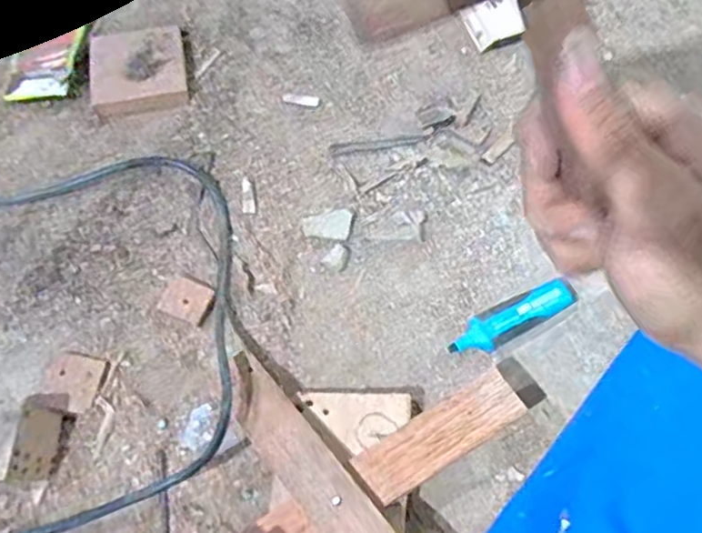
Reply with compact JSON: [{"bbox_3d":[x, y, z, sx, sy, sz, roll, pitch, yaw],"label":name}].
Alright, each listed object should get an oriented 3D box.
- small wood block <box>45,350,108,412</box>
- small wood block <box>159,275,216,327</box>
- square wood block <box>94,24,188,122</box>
[{"bbox_3d":[-0.199,0.082,0.467,0.042,0.005,0.041,9,66,4],"label":"small wood block"},{"bbox_3d":[-0.123,0.025,0.486,0.038,0.004,0.029,22,68,9],"label":"small wood block"},{"bbox_3d":[-0.182,-0.167,0.558,0.079,0.019,0.071,-9,66,-4],"label":"square wood block"}]

